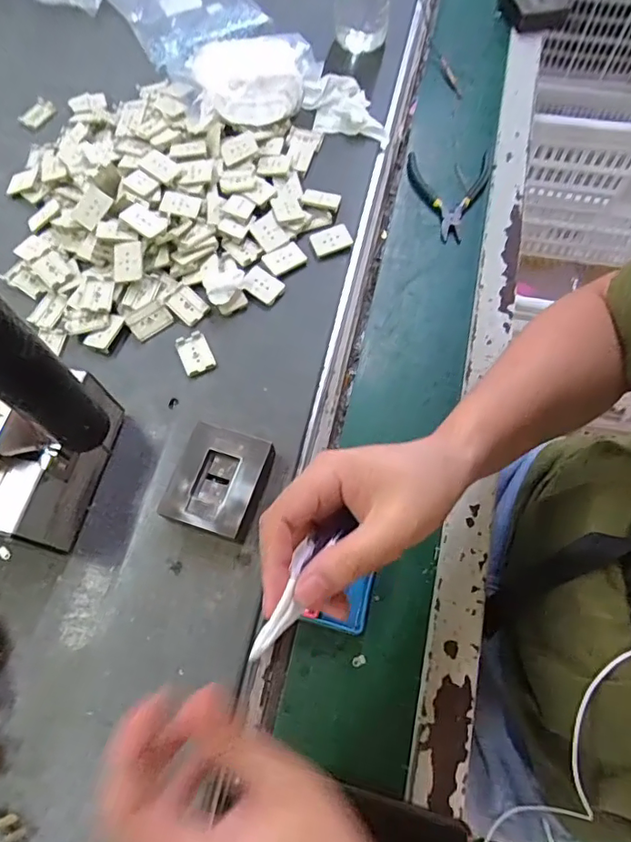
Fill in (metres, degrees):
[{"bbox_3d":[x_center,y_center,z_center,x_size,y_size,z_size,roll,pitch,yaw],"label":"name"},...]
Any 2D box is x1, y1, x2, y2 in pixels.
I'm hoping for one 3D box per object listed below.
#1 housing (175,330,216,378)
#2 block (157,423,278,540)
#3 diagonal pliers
[{"bbox_3d":[-0.109,-0.061,0.478,0.027,0.004,0.042,-24,68,-9],"label":"housing"},{"bbox_3d":[-0.076,0.049,0.423,0.068,0.031,0.080,19,68,9],"label":"block"},{"bbox_3d":[0.150,-0.251,0.586,0.091,0.008,0.122,3,66,2],"label":"diagonal pliers"}]

